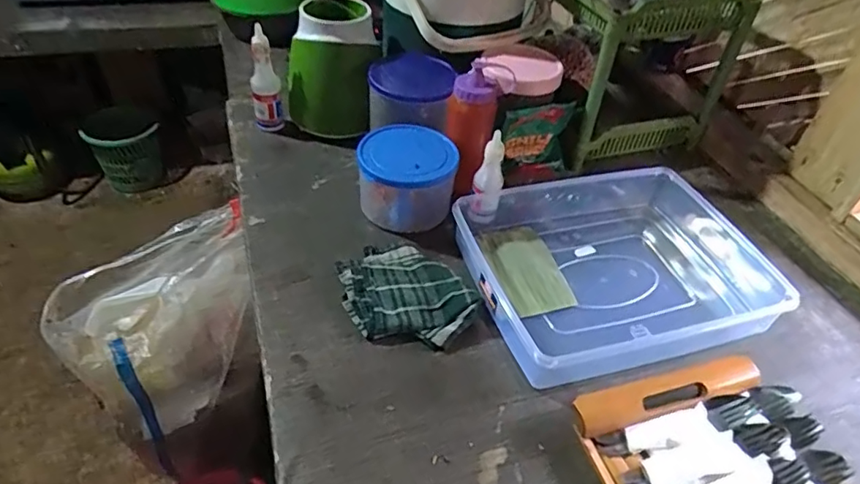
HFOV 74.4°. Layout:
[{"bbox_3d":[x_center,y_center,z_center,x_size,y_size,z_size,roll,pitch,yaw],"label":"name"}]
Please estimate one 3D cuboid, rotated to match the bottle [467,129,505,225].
[{"bbox_3d":[0.081,-0.085,0.792,0.038,0.138,0.038,15,43,8],"label":"bottle"}]

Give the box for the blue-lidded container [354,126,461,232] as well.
[{"bbox_3d":[-0.033,-0.085,0.813,0.133,0.123,0.124,4,43,-3],"label":"blue-lidded container"}]

